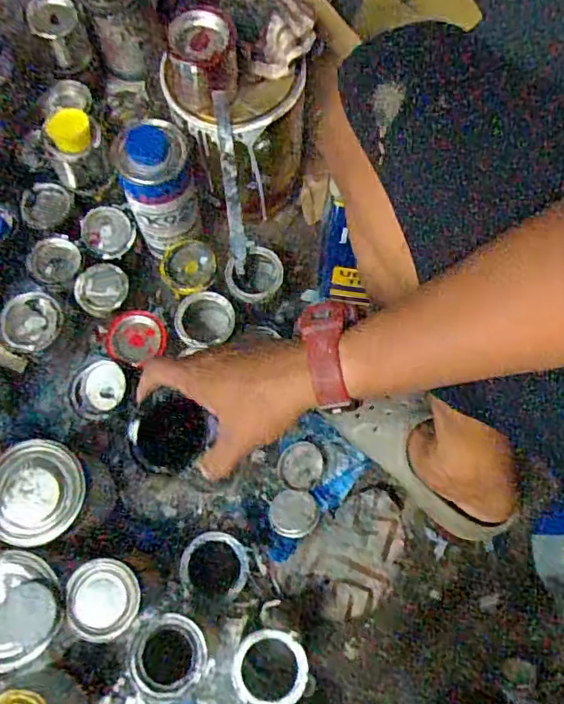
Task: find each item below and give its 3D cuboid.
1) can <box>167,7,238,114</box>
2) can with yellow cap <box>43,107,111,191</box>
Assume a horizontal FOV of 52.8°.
[{"bbox_3d":[-0.083,-0.310,0.608,0.071,0.067,0.070,-3,73,0],"label":"can"},{"bbox_3d":[-0.257,-0.249,0.722,0.071,0.093,0.061,-22,74,-6],"label":"can with yellow cap"}]

